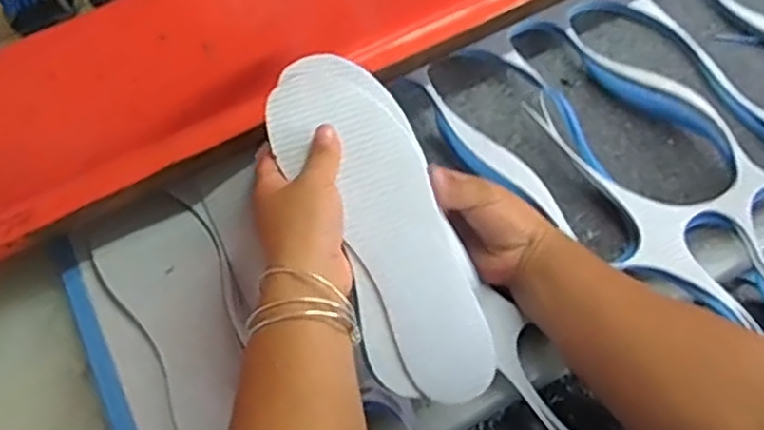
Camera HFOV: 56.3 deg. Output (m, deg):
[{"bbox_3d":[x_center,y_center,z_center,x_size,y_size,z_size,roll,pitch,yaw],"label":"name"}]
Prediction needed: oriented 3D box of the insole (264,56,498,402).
[{"bbox_3d":[0.000,-0.001,0.487,0.088,0.011,0.260,-23,72,-11],"label":"insole"}]

